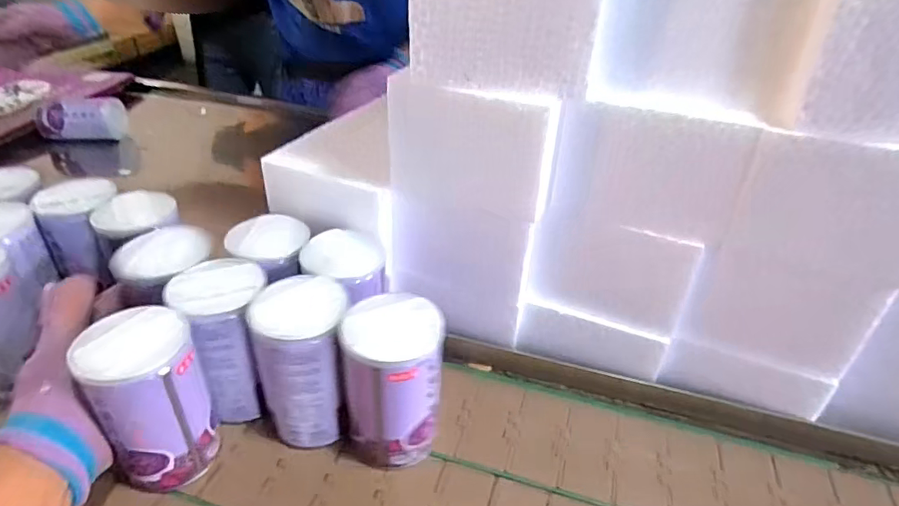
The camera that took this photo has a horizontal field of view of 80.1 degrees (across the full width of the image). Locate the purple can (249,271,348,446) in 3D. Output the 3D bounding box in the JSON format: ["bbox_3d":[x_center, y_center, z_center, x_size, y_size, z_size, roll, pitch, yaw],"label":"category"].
[{"bbox_3d":[-0.101,0.078,0.386,0.060,0.108,0.060,-6,36,-10],"label":"purple can"}]

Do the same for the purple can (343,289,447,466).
[{"bbox_3d":[-0.037,0.092,0.375,0.063,0.117,0.059,1,36,-1],"label":"purple can"}]

